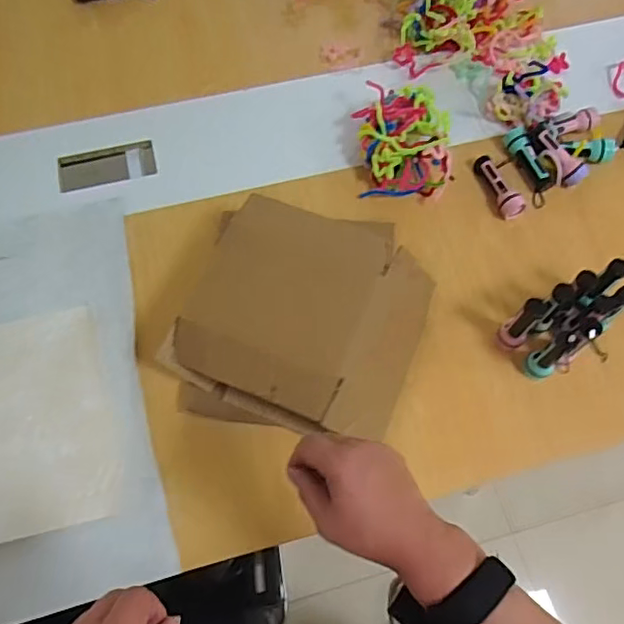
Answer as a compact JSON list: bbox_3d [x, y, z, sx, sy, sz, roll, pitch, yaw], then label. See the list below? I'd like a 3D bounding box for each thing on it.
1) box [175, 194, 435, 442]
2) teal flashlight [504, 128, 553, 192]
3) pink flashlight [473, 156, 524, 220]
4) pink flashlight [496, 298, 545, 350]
[{"bbox_3d":[-0.001,0.002,0.701,0.276,0.114,0.257,22,68,9],"label":"box"},{"bbox_3d":[0.331,-0.234,0.856,0.026,0.032,0.104,-26,81,-10],"label":"teal flashlight"},{"bbox_3d":[0.277,-0.185,0.832,0.031,0.030,0.105,-22,68,-9],"label":"pink flashlight"},{"bbox_3d":[0.266,0.017,0.707,0.033,0.096,0.033,0,66,0],"label":"pink flashlight"}]

